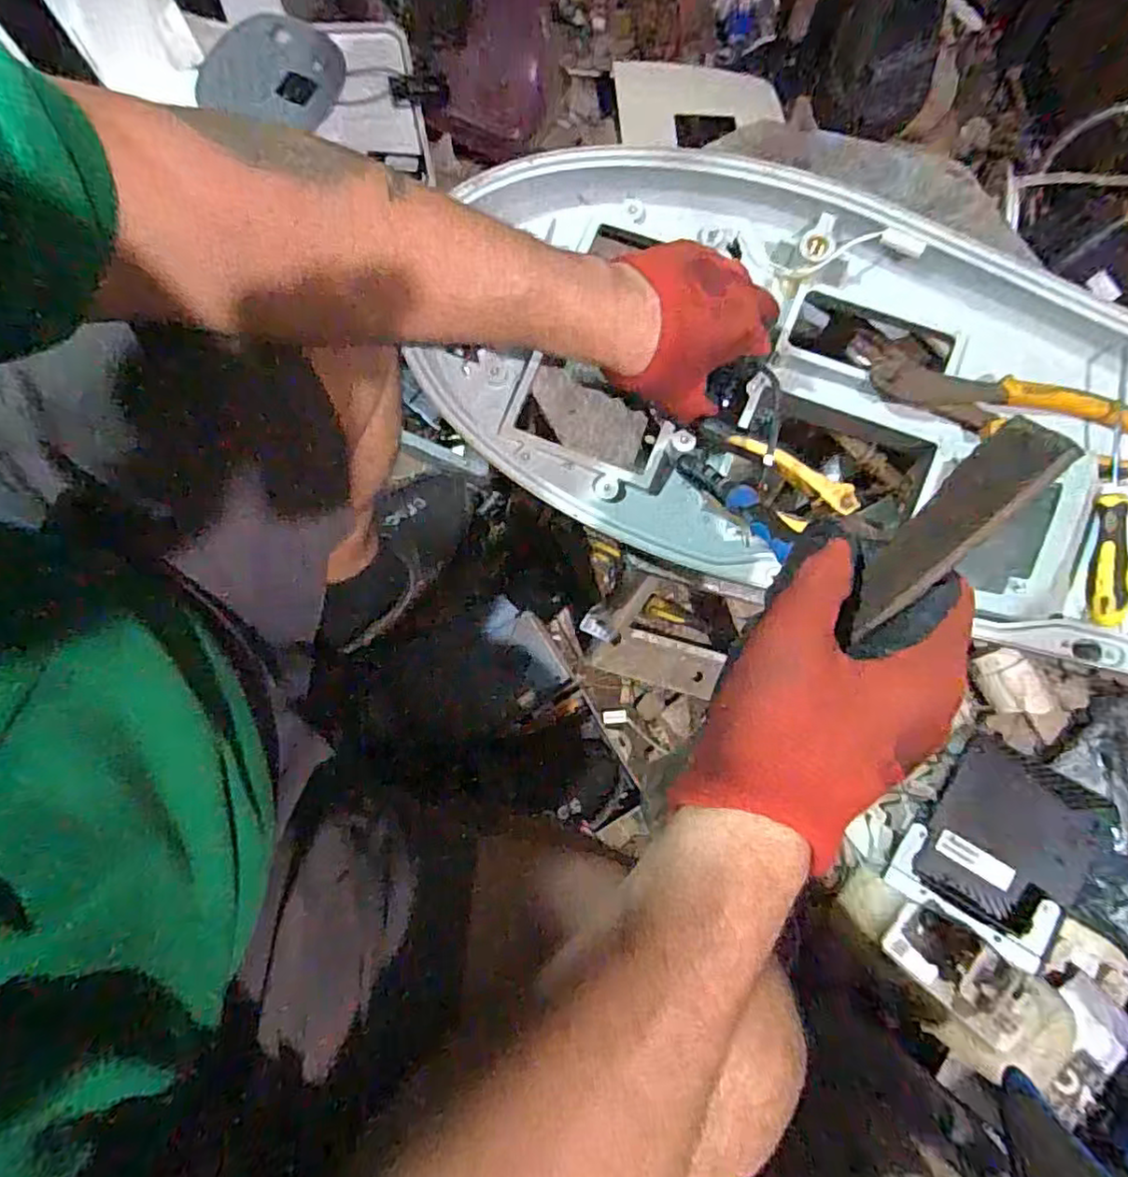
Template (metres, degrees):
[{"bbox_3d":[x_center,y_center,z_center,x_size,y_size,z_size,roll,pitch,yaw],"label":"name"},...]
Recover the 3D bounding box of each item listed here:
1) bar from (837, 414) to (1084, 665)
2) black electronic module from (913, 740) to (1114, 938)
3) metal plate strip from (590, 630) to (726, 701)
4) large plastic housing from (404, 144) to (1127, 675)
[{"bbox_3d":[0.141,-0.021,0.243,0.004,0.039,0.095,27,117,-23],"label":"bar"},{"bbox_3d":[0.506,0.283,0.722,0.152,0.023,0.191,32,77,24],"label":"black electronic module"},{"bbox_3d":[0.116,0.091,0.793,0.154,0.005,0.059,16,94,6],"label":"metal plate strip"},{"bbox_3d":[0.192,-0.119,0.453,0.619,0.080,0.301,22,79,5],"label":"large plastic housing"}]

